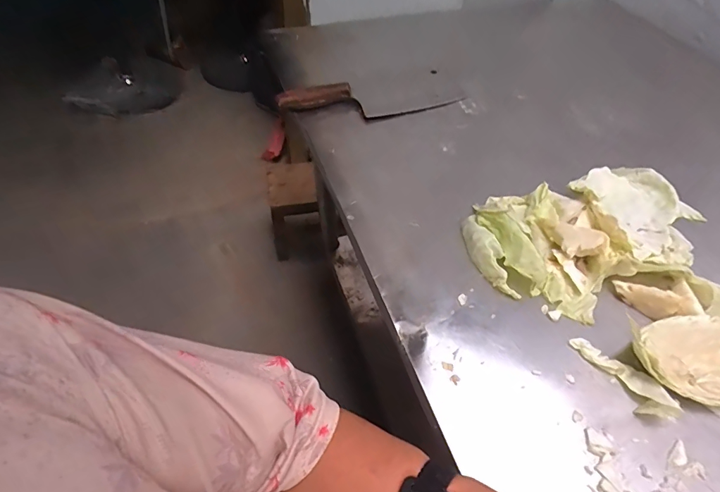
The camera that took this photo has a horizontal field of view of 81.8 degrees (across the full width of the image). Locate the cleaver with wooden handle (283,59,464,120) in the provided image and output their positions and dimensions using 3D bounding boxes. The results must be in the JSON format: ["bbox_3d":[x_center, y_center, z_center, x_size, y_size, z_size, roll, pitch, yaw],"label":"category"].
[{"bbox_3d":[0.023,-0.237,0.645,0.284,0.030,0.092,-14,52,-14],"label":"cleaver with wooden handle"}]

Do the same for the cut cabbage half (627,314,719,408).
[{"bbox_3d":[0.310,0.100,0.372,0.130,0.057,0.092,-8,50,-10],"label":"cut cabbage half"}]

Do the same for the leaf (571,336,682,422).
[{"bbox_3d":[0.237,0.113,0.370,0.029,0.024,0.093,-23,54,-20],"label":"leaf"}]

